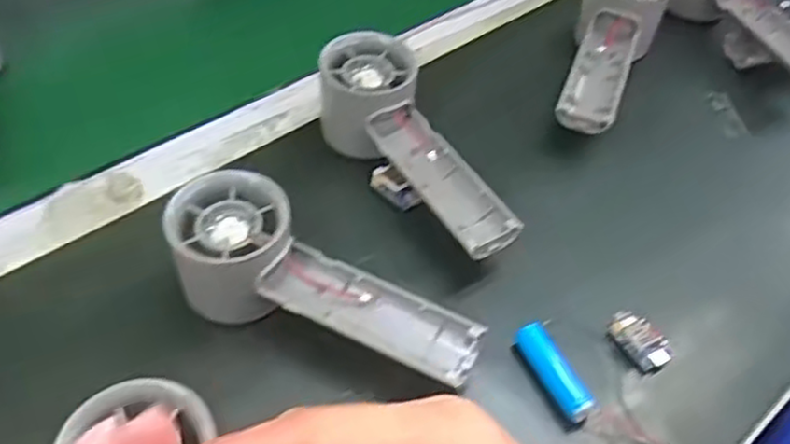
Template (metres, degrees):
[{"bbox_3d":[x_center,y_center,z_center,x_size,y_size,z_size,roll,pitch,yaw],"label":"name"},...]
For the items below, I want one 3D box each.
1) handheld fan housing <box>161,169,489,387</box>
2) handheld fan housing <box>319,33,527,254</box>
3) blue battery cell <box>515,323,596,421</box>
[{"bbox_3d":[-0.039,0.037,0.345,0.158,0.054,0.063,28,52,18],"label":"handheld fan housing"},{"bbox_3d":[0.008,-0.039,0.415,0.057,0.062,0.150,-20,54,-21],"label":"handheld fan housing"},{"bbox_3d":[0.078,0.072,0.351,0.013,0.012,0.054,-16,53,-19],"label":"blue battery cell"}]

